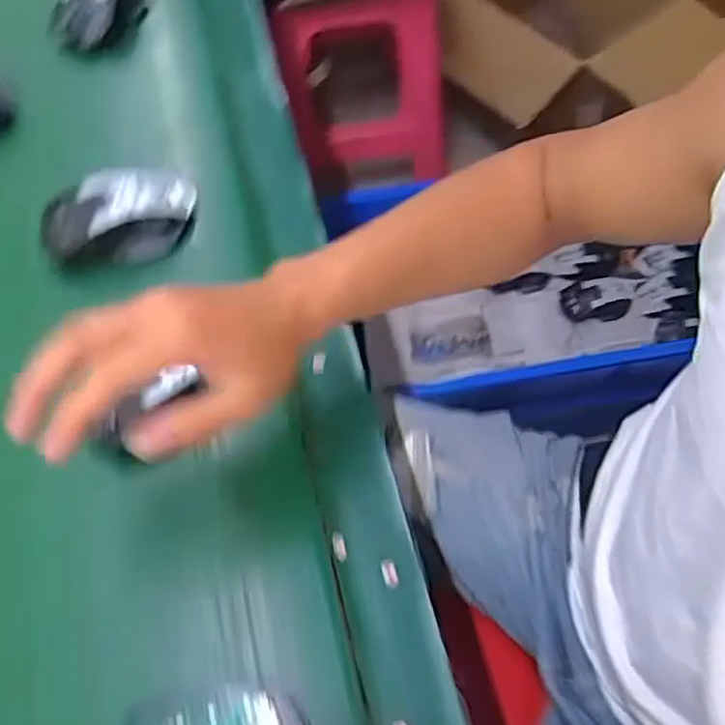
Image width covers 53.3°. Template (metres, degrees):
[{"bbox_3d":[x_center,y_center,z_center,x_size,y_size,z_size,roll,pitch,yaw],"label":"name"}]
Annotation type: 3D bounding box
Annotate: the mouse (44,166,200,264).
[{"bbox_3d":[-0.188,-0.110,0.560,0.118,0.041,0.061,-15,61,-7],"label":"mouse"}]

